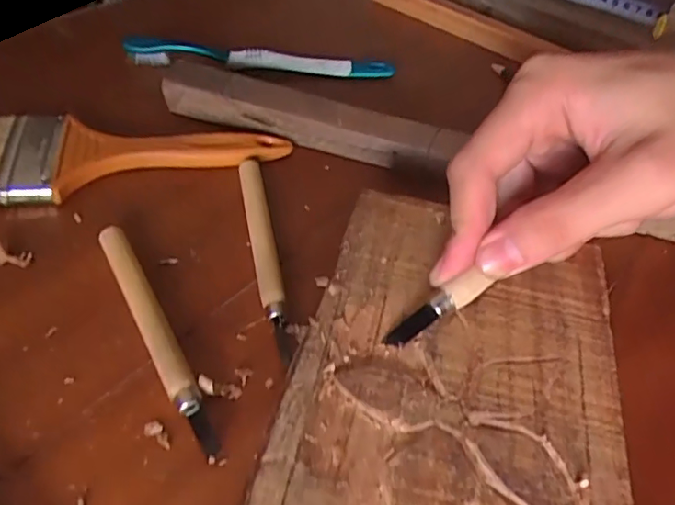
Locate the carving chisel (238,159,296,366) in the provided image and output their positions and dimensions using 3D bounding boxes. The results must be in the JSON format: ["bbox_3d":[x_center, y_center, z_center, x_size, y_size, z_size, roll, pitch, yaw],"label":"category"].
[{"bbox_3d":[-0.037,-0.004,0.280,0.012,0.013,0.124,-7,49,-12],"label":"carving chisel"}]

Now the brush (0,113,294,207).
[{"bbox_3d":[-0.123,-0.057,0.316,0.185,0.013,0.066,-5,48,-11],"label":"brush"}]

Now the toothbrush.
[{"bbox_3d":[-0.056,-0.140,0.405,0.190,0.016,0.014,3,47,-4],"label":"toothbrush"}]

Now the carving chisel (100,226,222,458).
[{"bbox_3d":[-0.079,0.033,0.241,0.012,0.009,0.122,-22,54,-24],"label":"carving chisel"}]

